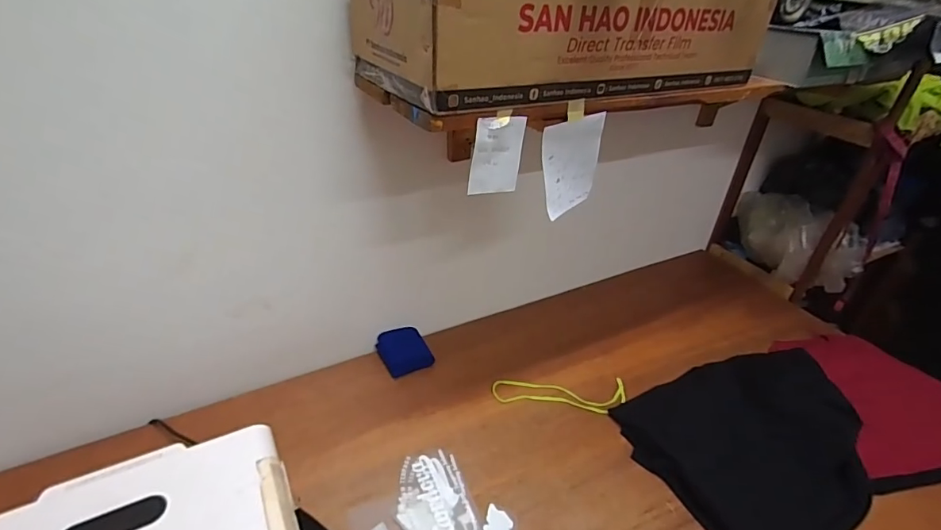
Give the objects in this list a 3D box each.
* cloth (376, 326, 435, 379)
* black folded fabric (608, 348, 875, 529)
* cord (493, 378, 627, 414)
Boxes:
[{"bbox_3d":[-0.158,0.204,1.127,0.112,0.044,0.122,-16,39,-26],"label":"cloth"},{"bbox_3d":[0.593,0.341,0.959,0.458,0.103,0.384,-14,38,-23],"label":"black folded fabric"},{"bbox_3d":[0.209,0.298,1.062,0.310,0.011,0.099,-1,34,-5],"label":"cord"}]

